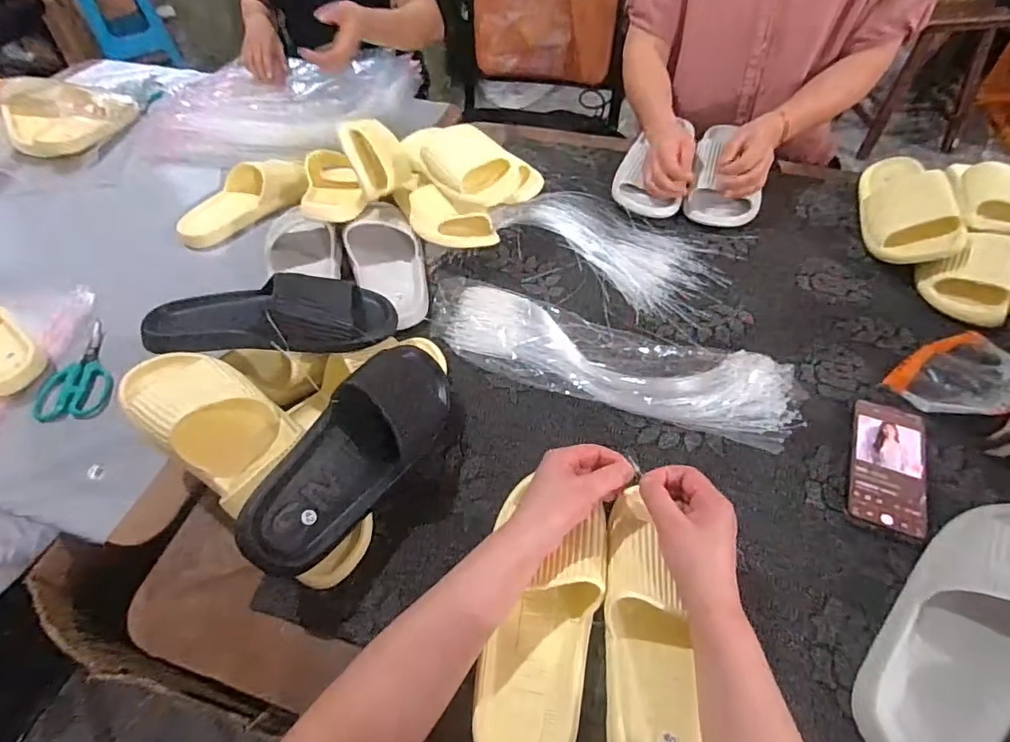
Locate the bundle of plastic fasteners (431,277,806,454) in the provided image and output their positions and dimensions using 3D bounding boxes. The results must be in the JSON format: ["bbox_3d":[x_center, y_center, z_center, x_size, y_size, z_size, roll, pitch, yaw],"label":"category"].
[{"bbox_3d":[0.121,-0.021,0.670,0.459,0.038,0.132,18,56,16],"label":"bundle of plastic fasteners"}]

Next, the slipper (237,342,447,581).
[{"bbox_3d":[-0.149,0.077,0.544,0.111,0.083,0.264,47,65,-10],"label":"slipper"}]

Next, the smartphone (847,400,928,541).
[{"bbox_3d":[0.414,0.100,0.579,0.072,0.013,0.159,19,56,17],"label":"smartphone"}]

